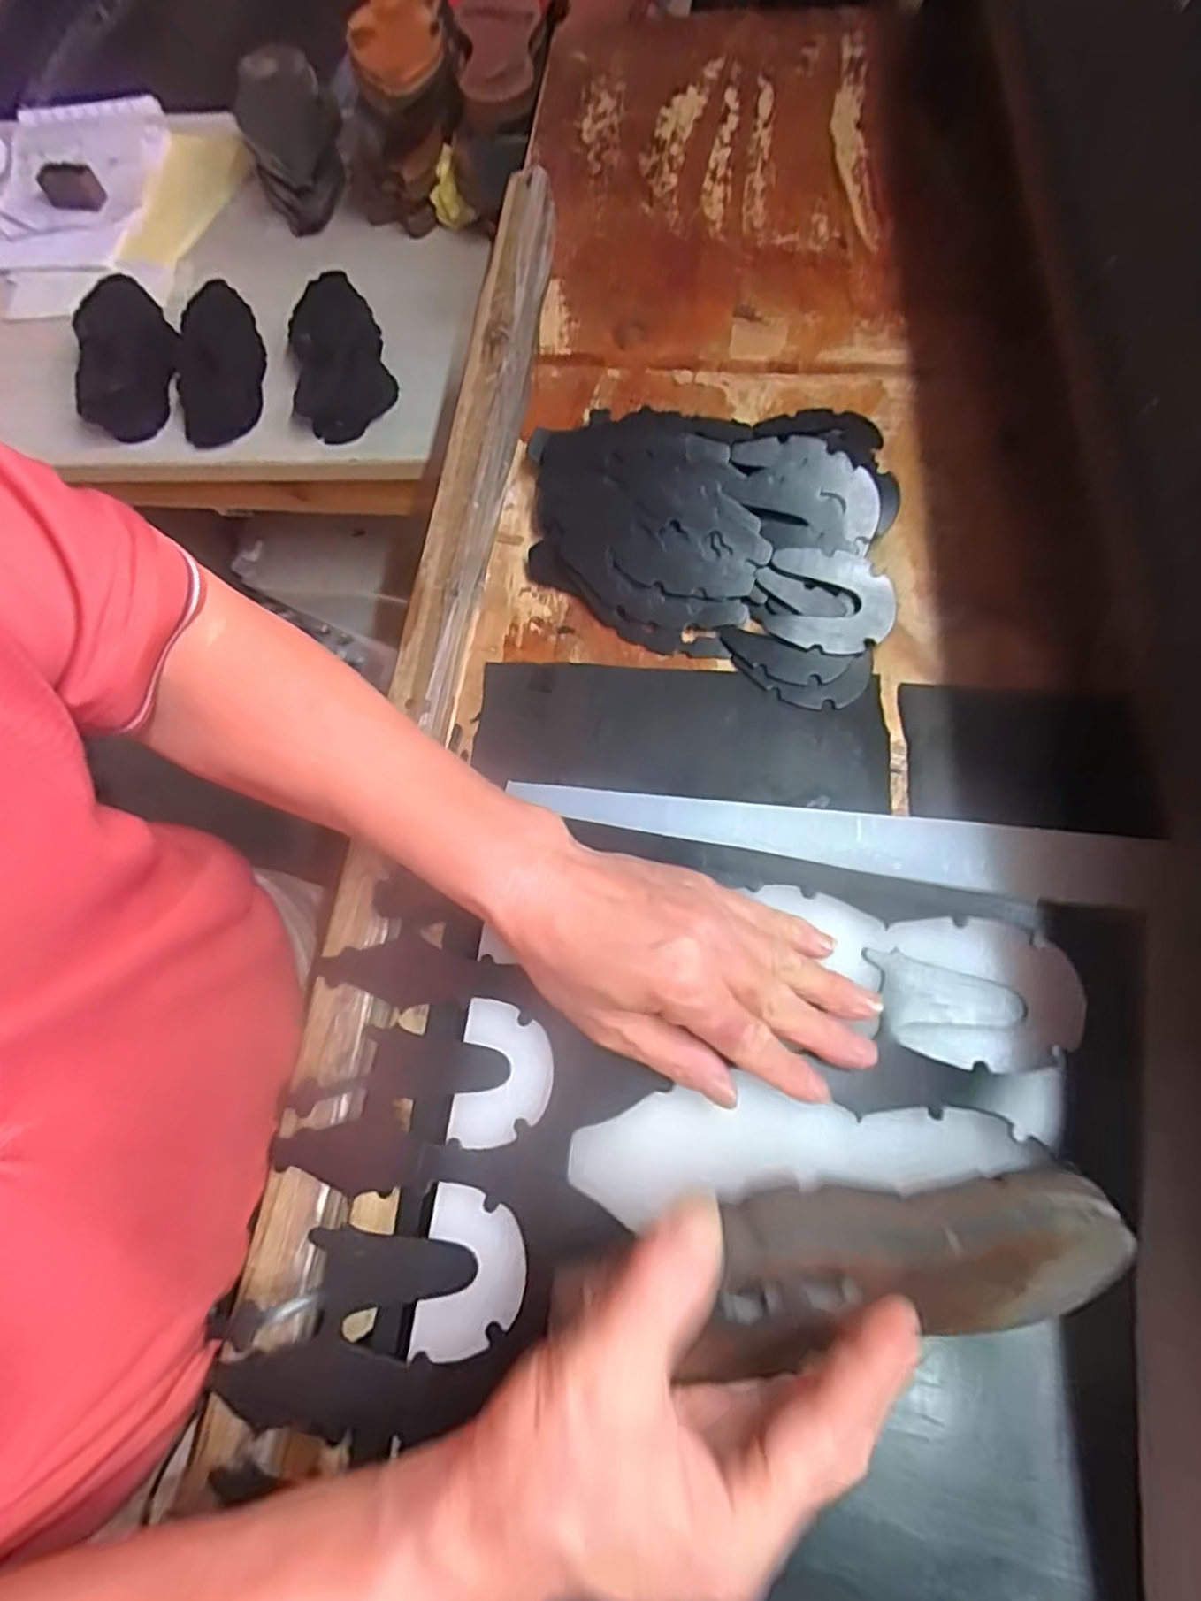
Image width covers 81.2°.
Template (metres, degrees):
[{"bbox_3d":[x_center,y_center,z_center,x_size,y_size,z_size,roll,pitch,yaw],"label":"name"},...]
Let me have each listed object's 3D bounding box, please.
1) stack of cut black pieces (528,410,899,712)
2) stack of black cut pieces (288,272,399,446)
[{"bbox_3d":[0.067,-0.167,0.441,0.224,0.034,0.202,8,67,4],"label":"stack of cut black pieces"},{"bbox_3d":[-0.300,-0.518,0.813,0.107,0.046,0.229,-10,67,-4],"label":"stack of black cut pieces"}]

